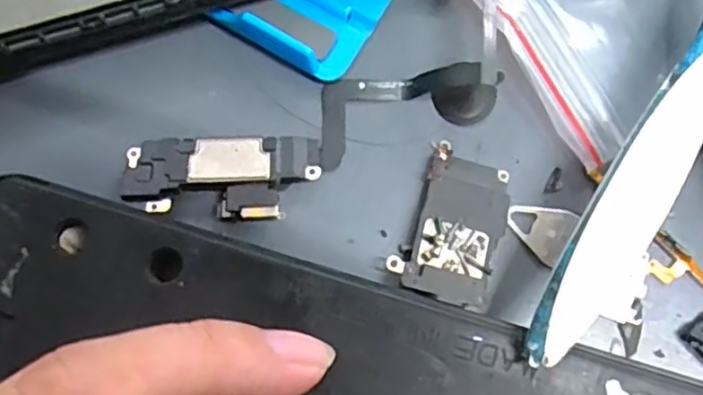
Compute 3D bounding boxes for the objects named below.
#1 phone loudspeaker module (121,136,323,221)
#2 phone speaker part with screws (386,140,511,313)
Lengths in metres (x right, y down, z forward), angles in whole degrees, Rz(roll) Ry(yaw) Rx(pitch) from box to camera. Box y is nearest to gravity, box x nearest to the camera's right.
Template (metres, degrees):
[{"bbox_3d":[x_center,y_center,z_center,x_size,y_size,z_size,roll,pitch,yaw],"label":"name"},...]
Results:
[{"bbox_3d":[-0.030,-0.004,0.145,0.043,0.006,0.019,-2,77,-3],"label":"phone loudspeaker module"},{"bbox_3d":[0.024,0.007,0.144,0.022,0.004,0.035,24,77,3],"label":"phone speaker part with screws"}]

